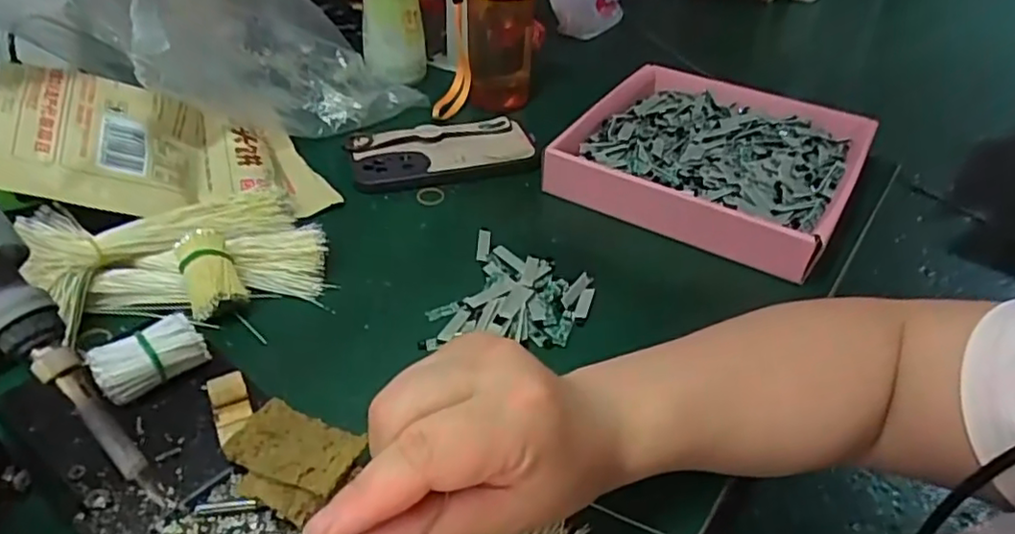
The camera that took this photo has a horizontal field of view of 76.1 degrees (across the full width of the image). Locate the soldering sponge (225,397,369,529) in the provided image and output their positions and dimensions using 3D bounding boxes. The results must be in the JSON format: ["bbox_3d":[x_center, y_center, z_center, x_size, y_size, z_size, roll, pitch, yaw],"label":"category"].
[{"bbox_3d":[-0.105,0.091,0.313,0.069,0.007,0.047,14,40,28],"label":"soldering sponge"}]

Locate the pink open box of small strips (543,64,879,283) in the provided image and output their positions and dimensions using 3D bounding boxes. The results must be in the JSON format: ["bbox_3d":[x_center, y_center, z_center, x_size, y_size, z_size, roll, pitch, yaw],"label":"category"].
[{"bbox_3d":[0.174,-0.096,0.548,0.213,0.036,0.231,23,43,25],"label":"pink open box of small strips"}]

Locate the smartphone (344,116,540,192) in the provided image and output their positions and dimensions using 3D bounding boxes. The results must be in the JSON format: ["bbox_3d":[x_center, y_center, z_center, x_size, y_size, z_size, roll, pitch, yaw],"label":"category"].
[{"bbox_3d":[-0.055,-0.098,0.554,0.152,0.016,0.076,-11,40,-16],"label":"smartphone"}]

